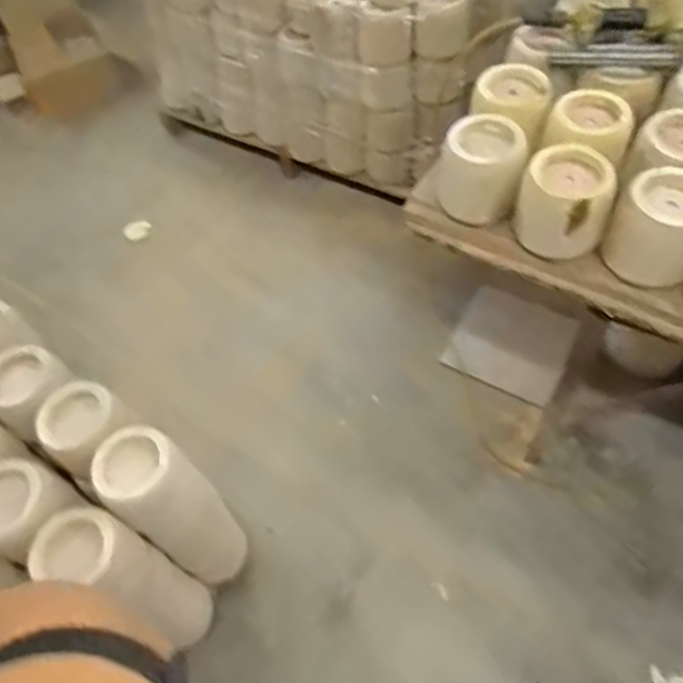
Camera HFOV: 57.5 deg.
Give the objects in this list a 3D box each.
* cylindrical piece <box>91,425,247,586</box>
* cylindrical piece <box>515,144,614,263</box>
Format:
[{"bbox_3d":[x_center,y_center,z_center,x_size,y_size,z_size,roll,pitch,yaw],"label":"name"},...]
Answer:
[{"bbox_3d":[-0.292,0.306,1.109,0.152,0.422,0.123,34,66,23],"label":"cylindrical piece"},{"bbox_3d":[0.330,-0.203,0.925,0.128,0.139,0.100,19,61,16],"label":"cylindrical piece"}]

